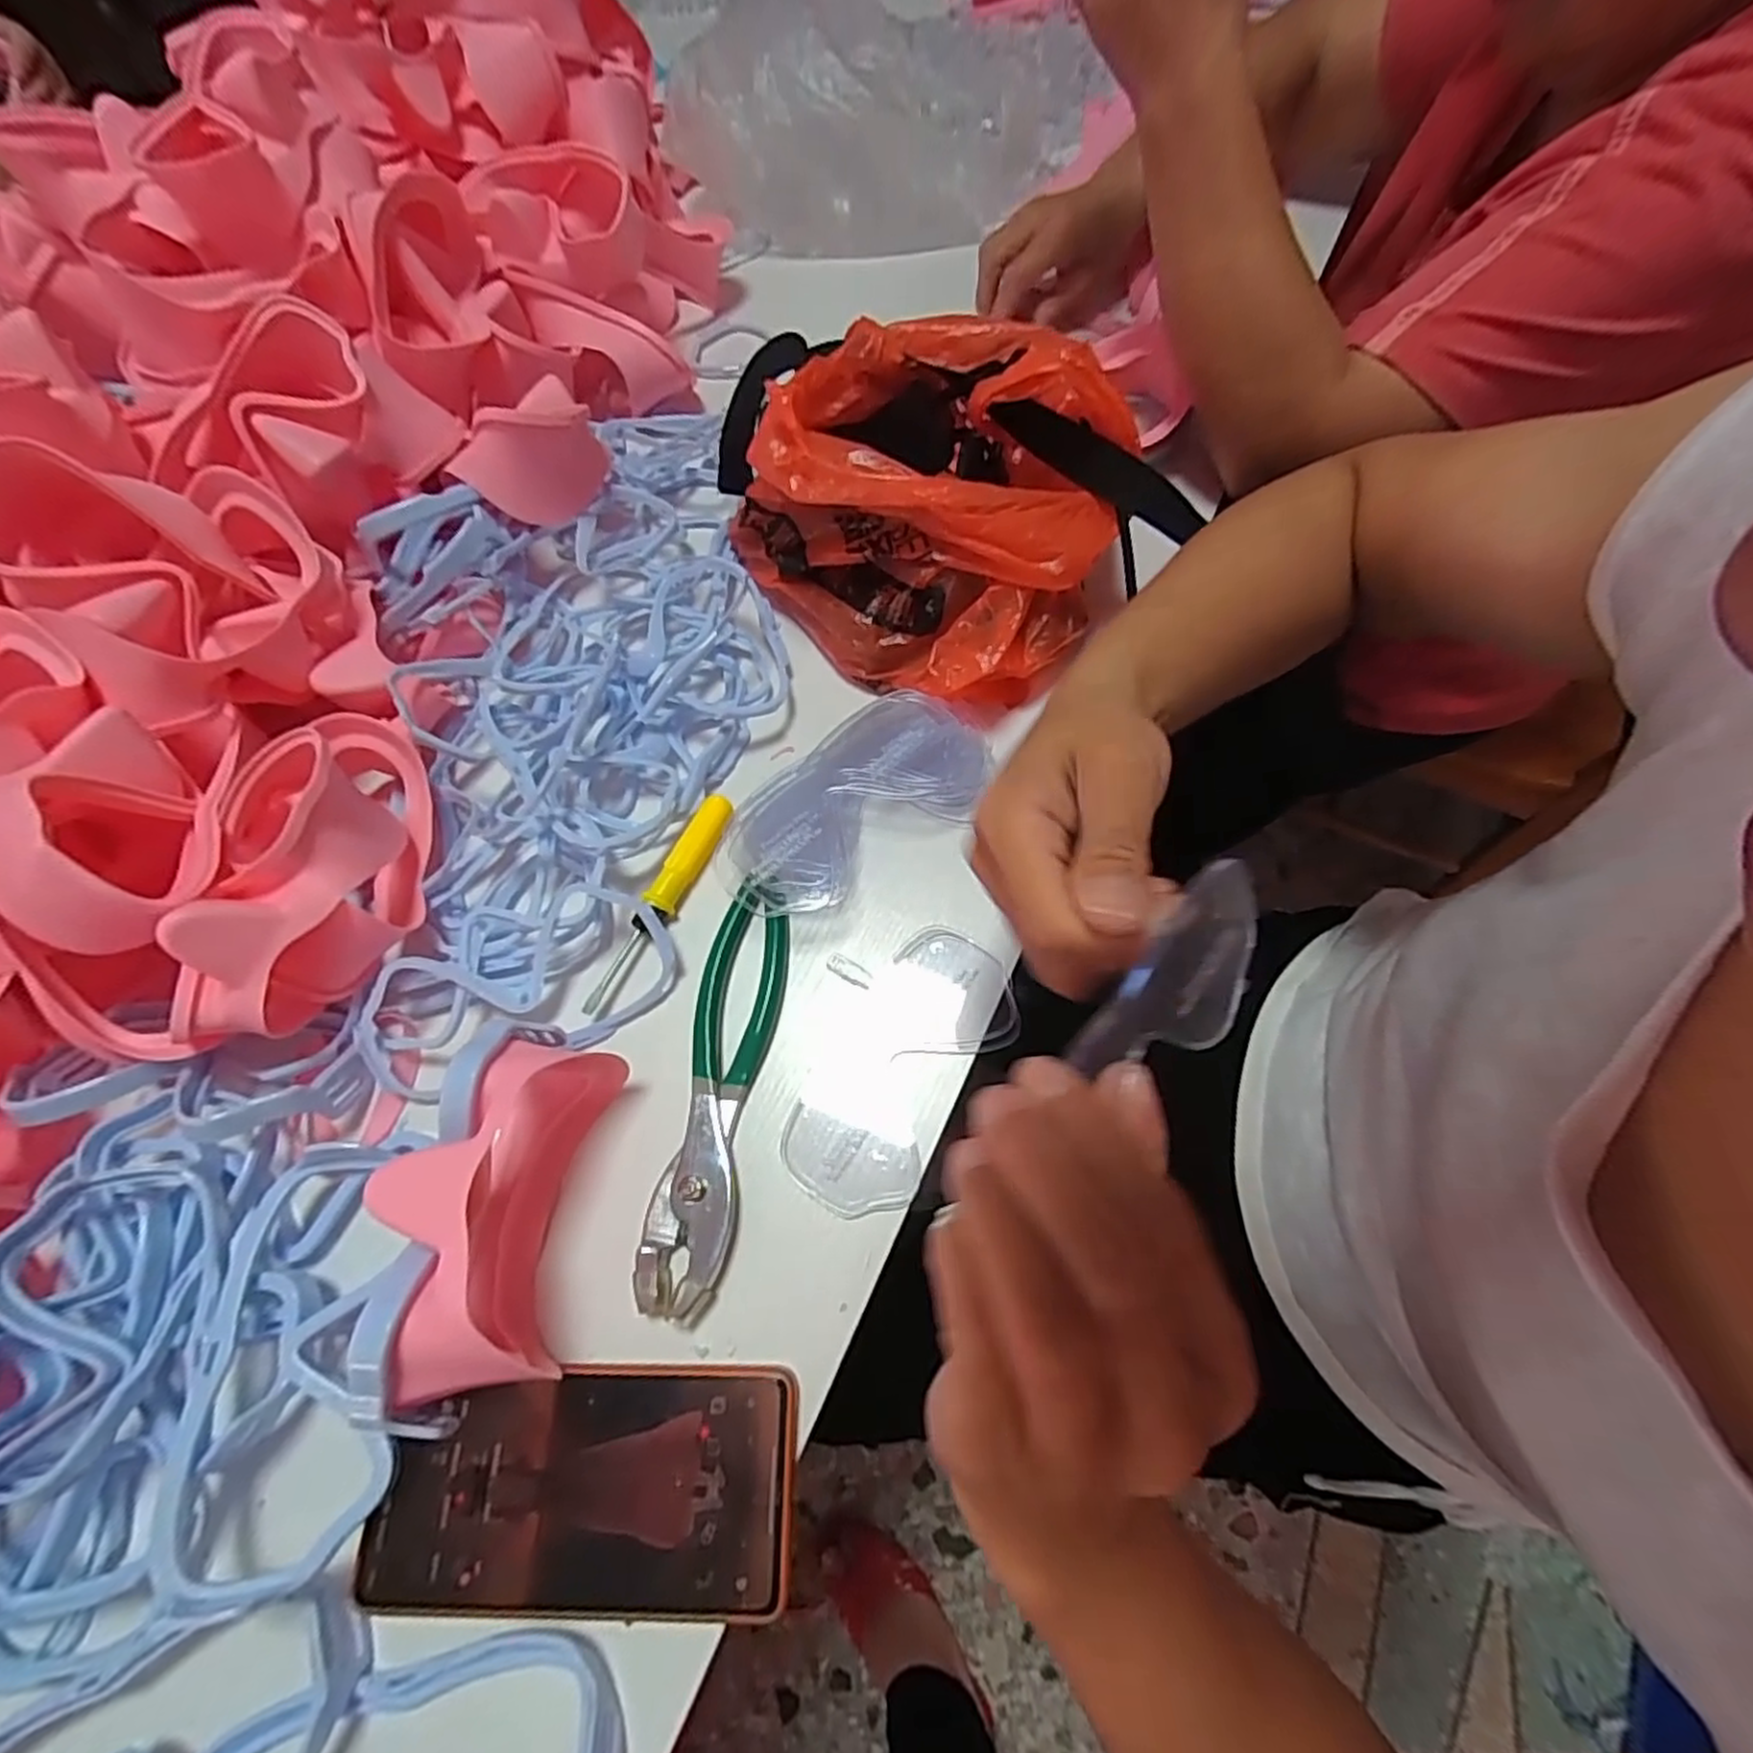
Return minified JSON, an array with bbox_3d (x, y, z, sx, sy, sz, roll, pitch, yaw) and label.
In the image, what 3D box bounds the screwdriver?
[{"bbox_3d":[-0.110,0.013,0.382,0.018,0.014,0.128,20,68,13],"label":"screwdriver"}]

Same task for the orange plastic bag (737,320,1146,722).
[{"bbox_3d":[0.034,-0.206,0.409,0.163,0.114,0.183,-38,68,-14],"label":"orange plastic bag"}]

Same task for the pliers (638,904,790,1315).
[{"bbox_3d":[-0.073,0.100,0.345,0.040,0.018,0.181,5,65,7],"label":"pliers"}]

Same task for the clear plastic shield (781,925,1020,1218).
[{"bbox_3d":[0.013,0.089,0.352,0.067,0.007,0.139,32,71,17],"label":"clear plastic shield"}]

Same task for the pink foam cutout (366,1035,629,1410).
[{"bbox_3d":[-0.153,0.132,0.298,0.052,0.075,0.132,6,65,6],"label":"pink foam cutout"}]

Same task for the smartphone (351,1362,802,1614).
[{"bbox_3d":[-0.111,0.236,0.287,0.157,0.016,0.075,-2,65,3],"label":"smartphone"}]

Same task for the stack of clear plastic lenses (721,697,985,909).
[{"bbox_3d":[-0.012,-0.038,0.394,0.152,0.031,0.078,-40,68,-14],"label":"stack of clear plastic lenses"}]

